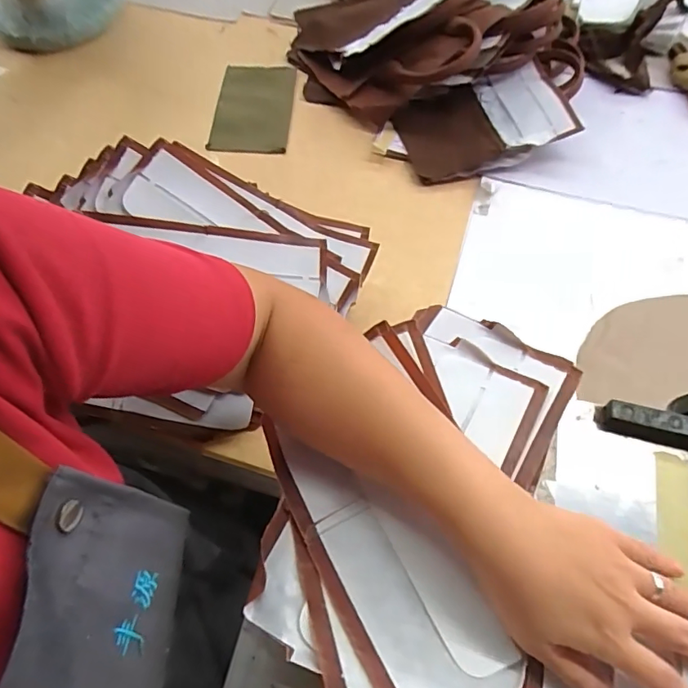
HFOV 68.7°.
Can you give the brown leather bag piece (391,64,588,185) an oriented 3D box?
[{"bbox_3d":[0.187,-0.301,0.688,0.219,0.032,0.151,-18,63,-6],"label":"brown leather bag piece"}]

